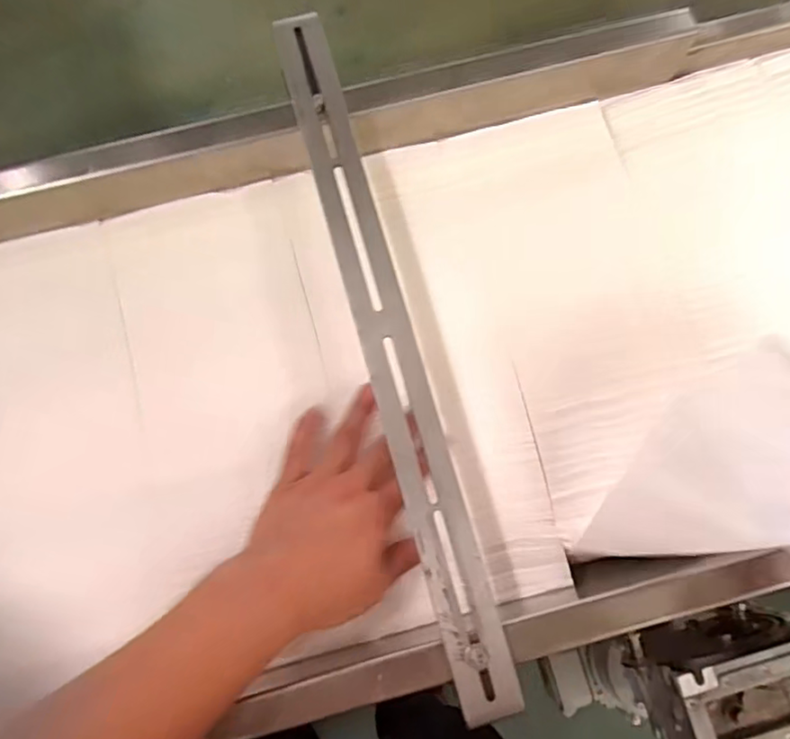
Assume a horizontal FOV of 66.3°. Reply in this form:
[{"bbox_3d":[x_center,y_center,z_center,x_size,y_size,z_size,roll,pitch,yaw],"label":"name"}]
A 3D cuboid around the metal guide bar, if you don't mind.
[{"bbox_3d":[-0.009,-0.030,0.448,0.043,0.014,0.539,-16,78,-2],"label":"metal guide bar"}]

